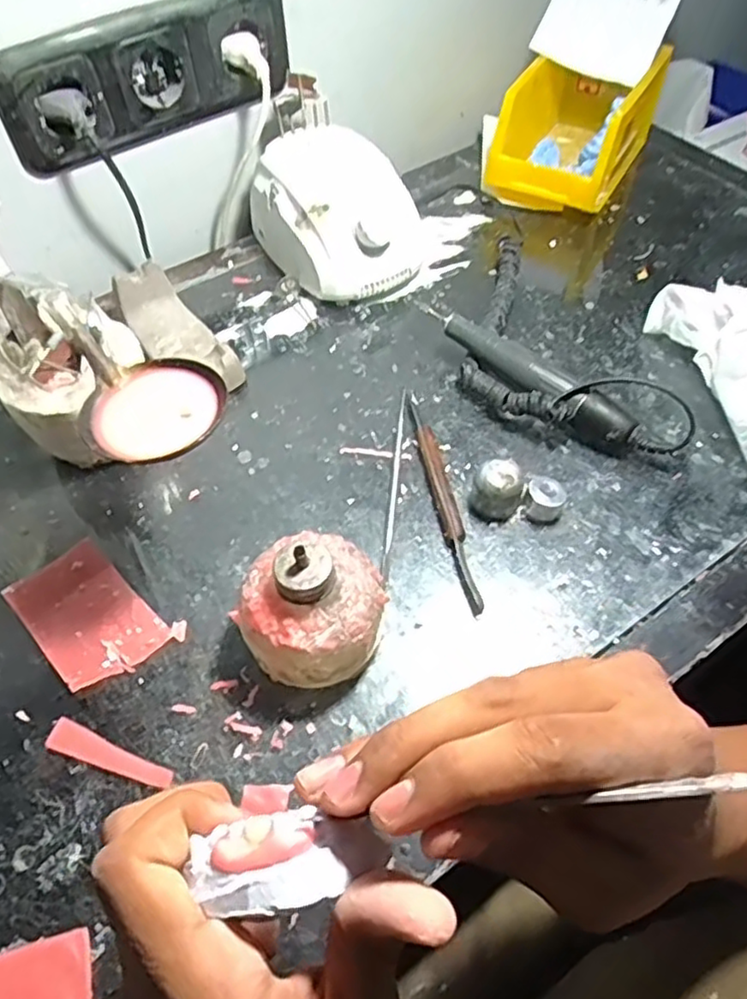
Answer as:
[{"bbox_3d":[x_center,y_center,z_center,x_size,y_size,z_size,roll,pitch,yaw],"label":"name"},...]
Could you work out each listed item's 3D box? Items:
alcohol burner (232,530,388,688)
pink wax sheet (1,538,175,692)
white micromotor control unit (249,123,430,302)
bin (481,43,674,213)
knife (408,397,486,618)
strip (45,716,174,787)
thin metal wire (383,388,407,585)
[{"bbox_3d":[-0.031,0.054,0.349,0.068,0.073,0.071,0,55,0],"label":"alcohol burner"},{"bbox_3d":[-0.164,0.066,0.388,0.056,0.004,0.088,-39,63,-23],"label":"pink wax sheet"},{"bbox_3d":[-0.026,-0.230,0.554,0.107,0.081,0.139,-27,59,-17],"label":"white micromotor control unit"},{"bbox_3d":[0.187,-0.340,0.630,0.103,0.094,0.167,28,60,19],"label":"bin"},{"bbox_3d":[0.044,-0.004,0.430,0.016,0.011,0.162,-9,55,-6],"label":"knife"},{"bbox_3d":[-0.133,0.129,0.341,0.068,0.004,0.015,19,57,13],"label":"strip"},{"bbox_3d":[0.014,-0.014,0.445,0.005,0.004,0.152,4,55,4],"label":"thin metal wire"}]

